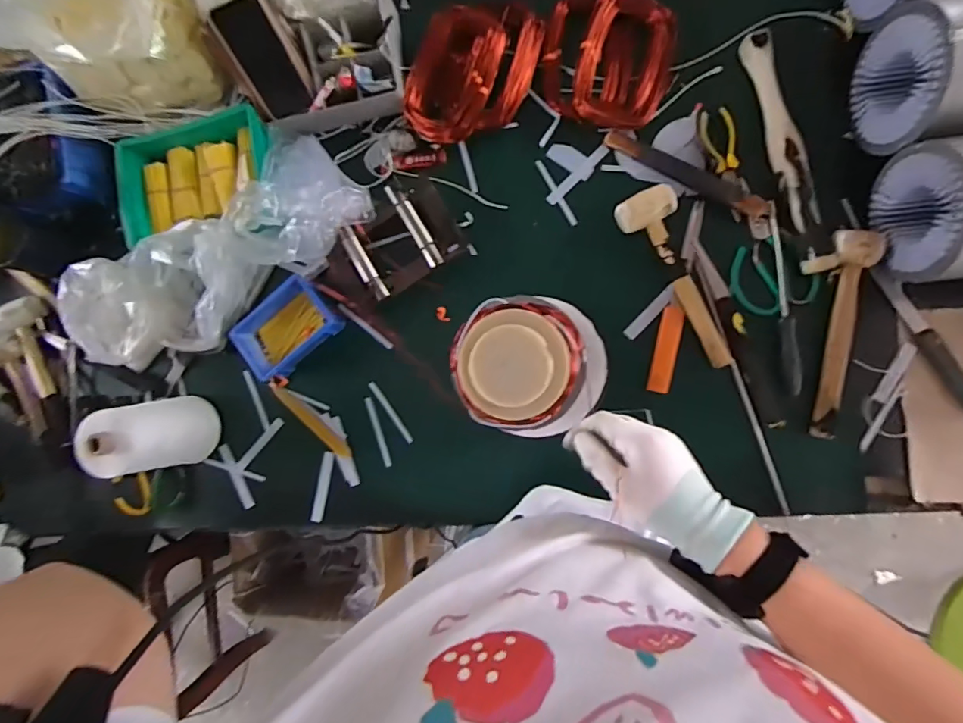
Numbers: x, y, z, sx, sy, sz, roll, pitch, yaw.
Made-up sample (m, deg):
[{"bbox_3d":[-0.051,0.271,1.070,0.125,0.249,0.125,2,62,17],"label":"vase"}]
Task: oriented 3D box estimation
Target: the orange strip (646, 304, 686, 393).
[{"bbox_3d":[0.251,-0.016,0.647,0.030,0.006,0.116,12,87,18],"label":"orange strip"}]

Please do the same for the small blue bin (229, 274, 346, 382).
[{"bbox_3d":[-0.297,-0.051,0.731,0.149,0.048,0.102,-42,84,7],"label":"small blue bin"}]

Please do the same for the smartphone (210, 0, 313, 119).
[{"bbox_3d":[-0.292,-0.402,0.644,0.071,0.149,0.013,-12,61,9],"label":"smartphone"}]

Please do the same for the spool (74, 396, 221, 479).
[{"bbox_3d":[-0.463,0.107,0.691,0.094,0.177,0.101,0,89,9],"label":"spool"}]

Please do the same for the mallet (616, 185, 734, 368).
[{"bbox_3d":[0.256,-0.105,0.643,0.077,0.049,0.248,-19,87,9],"label":"mallet"}]

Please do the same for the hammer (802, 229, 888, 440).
[{"bbox_3d":[0.438,-0.038,0.610,0.078,0.023,0.258,14,93,9],"label":"hammer"}]

